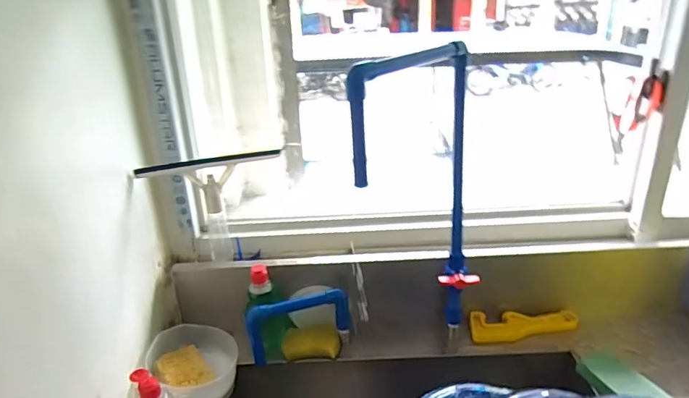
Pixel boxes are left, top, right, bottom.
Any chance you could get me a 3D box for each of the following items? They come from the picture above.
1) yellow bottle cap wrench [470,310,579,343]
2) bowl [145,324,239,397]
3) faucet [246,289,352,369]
[{"bbox_3d":[0.339,0.241,0.938,0.195,0.018,0.063,-4,39,2],"label":"yellow bottle cap wrench"},{"bbox_3d":[-0.250,0.279,0.831,0.142,0.065,0.146,-20,29,-36],"label":"bowl"},{"bbox_3d":[-0.079,0.221,0.886,0.185,0.102,0.035,-10,24,-18],"label":"faucet"}]

